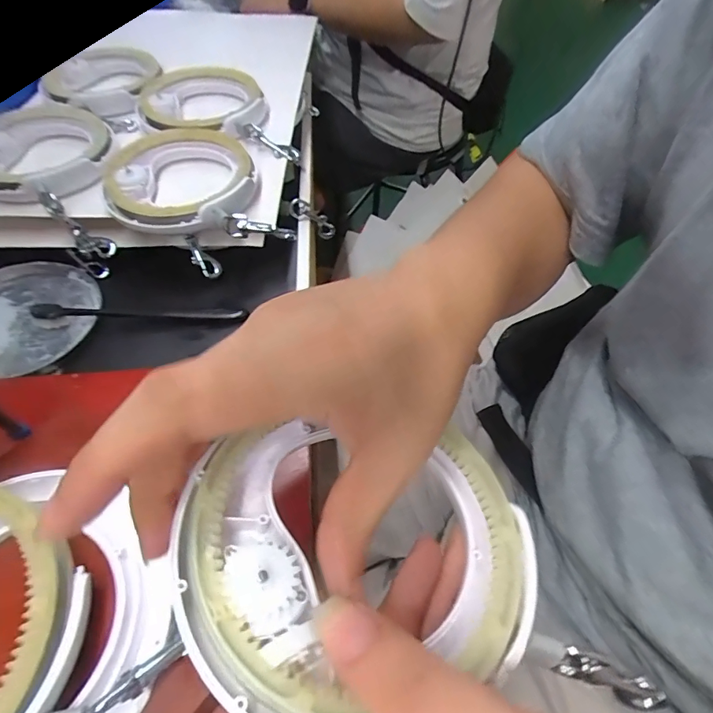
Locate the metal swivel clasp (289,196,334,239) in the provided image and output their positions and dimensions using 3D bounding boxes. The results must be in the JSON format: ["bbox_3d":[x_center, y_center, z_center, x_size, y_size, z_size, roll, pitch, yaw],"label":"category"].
[{"bbox_3d":[-0.046,-0.147,0.478,0.021,0.063,0.014,-34,47,29],"label":"metal swivel clasp"}]

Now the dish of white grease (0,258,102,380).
[{"bbox_3d":[-0.288,-0.036,0.381,0.120,0.020,0.115,-1,53,1],"label":"dish of white grease"}]

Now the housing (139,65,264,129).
[{"bbox_3d":[-0.164,-0.274,0.485,0.128,0.026,0.123,-20,55,-12],"label":"housing"}]

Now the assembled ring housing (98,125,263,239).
[{"bbox_3d":[-0.157,-0.163,0.400,0.126,0.019,0.126,-17,55,-10],"label":"assembled ring housing"}]

